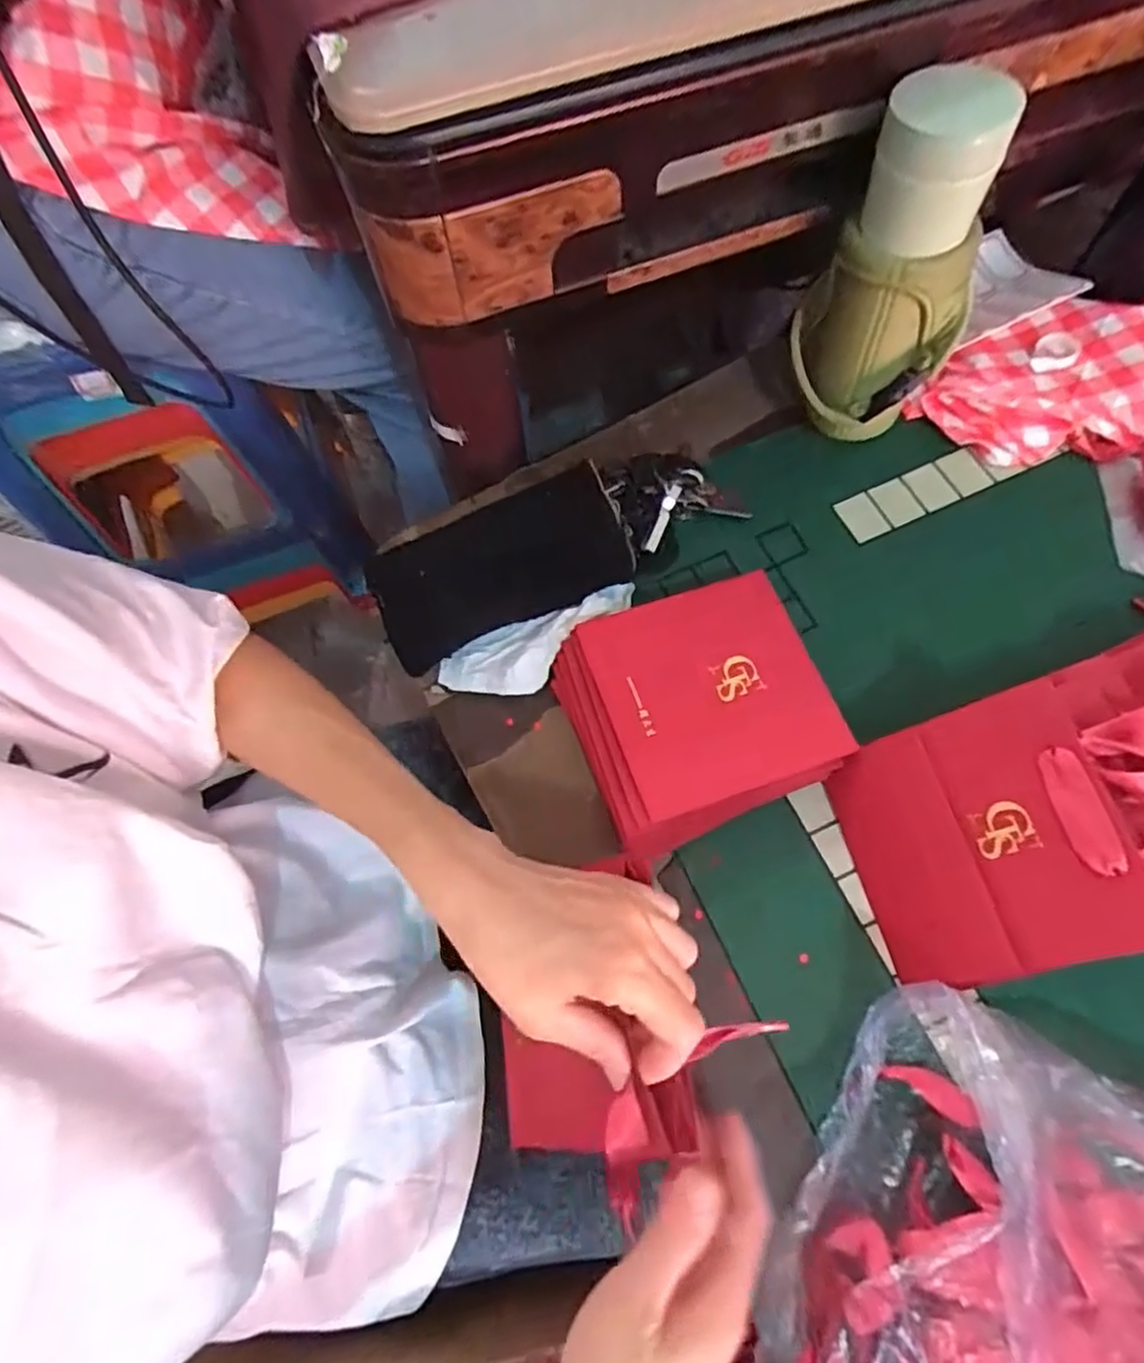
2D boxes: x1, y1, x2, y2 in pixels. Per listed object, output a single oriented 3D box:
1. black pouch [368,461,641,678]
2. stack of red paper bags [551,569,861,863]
[{"bbox_3d":[-0.056,-0.088,0.511,0.185,0.037,0.104,-21,69,-6],"label":"black pouch"},{"bbox_3d":[0.081,0.015,0.458,0.161,0.042,0.151,-21,69,-6],"label":"stack of red paper bags"}]

